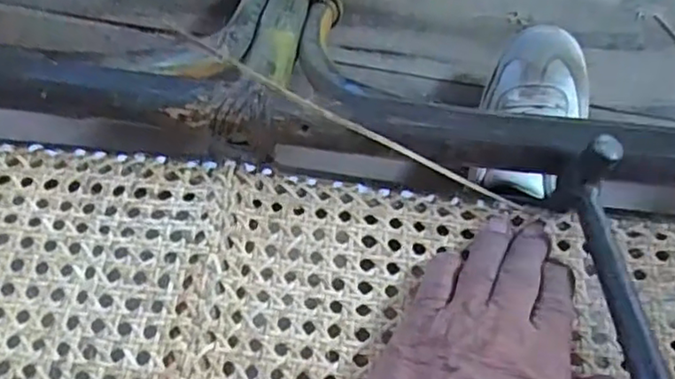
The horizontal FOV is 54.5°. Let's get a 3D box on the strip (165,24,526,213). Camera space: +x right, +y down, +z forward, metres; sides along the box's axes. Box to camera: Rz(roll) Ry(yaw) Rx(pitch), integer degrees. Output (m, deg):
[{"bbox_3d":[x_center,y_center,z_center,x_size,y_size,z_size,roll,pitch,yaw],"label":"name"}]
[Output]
[{"bbox_3d":[0.010,-0.032,0.338,0.206,0.012,0.006,26,75,-16],"label":"strip"}]

